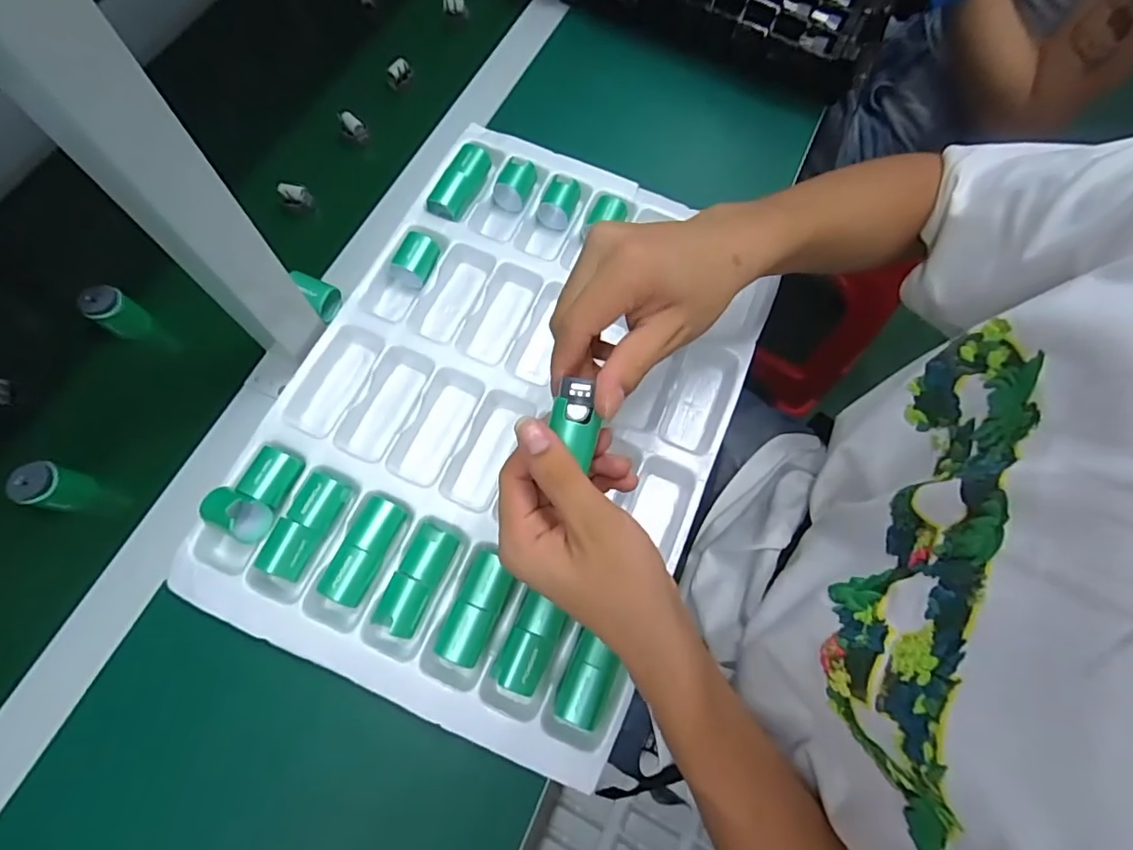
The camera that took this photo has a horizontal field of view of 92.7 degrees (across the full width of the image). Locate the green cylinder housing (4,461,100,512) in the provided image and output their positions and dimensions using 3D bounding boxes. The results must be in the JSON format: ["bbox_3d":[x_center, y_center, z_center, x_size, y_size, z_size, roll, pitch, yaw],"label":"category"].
[{"bbox_3d":[-0.366,0.045,0.388,0.026,0.048,0.030,12,70,-1],"label":"green cylinder housing"}]

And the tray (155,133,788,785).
[{"bbox_3d":[-0.044,-0.026,0.425,0.320,0.044,0.451,24,70,4],"label":"tray"}]

